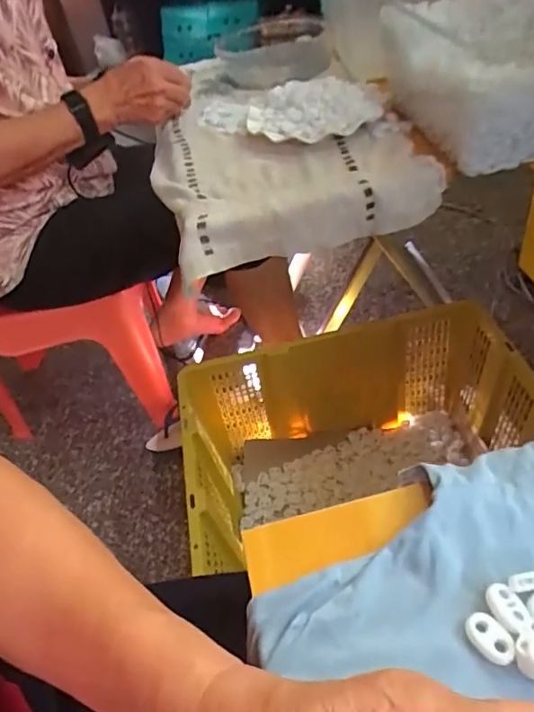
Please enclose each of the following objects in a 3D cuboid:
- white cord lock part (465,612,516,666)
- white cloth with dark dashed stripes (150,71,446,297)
[{"bbox_3d":[0.100,0.126,0.240,0.014,0.006,0.023,-27,46,-13],"label":"white cord lock part"},{"bbox_3d":[-0.007,-0.294,0.774,0.323,0.065,0.464,-19,45,-5],"label":"white cloth with dark dashed stripes"}]

